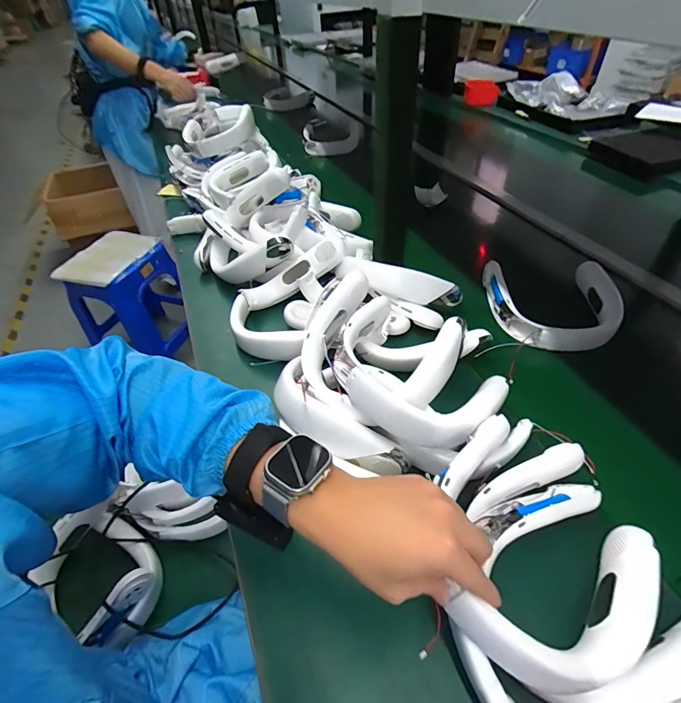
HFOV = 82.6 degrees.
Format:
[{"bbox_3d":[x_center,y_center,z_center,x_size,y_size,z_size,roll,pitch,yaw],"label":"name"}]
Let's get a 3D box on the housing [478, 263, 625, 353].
[{"bbox_3d":[0.358,-0.086,0.663,0.200,0.052,0.187,-2,45,2],"label":"housing"}]

